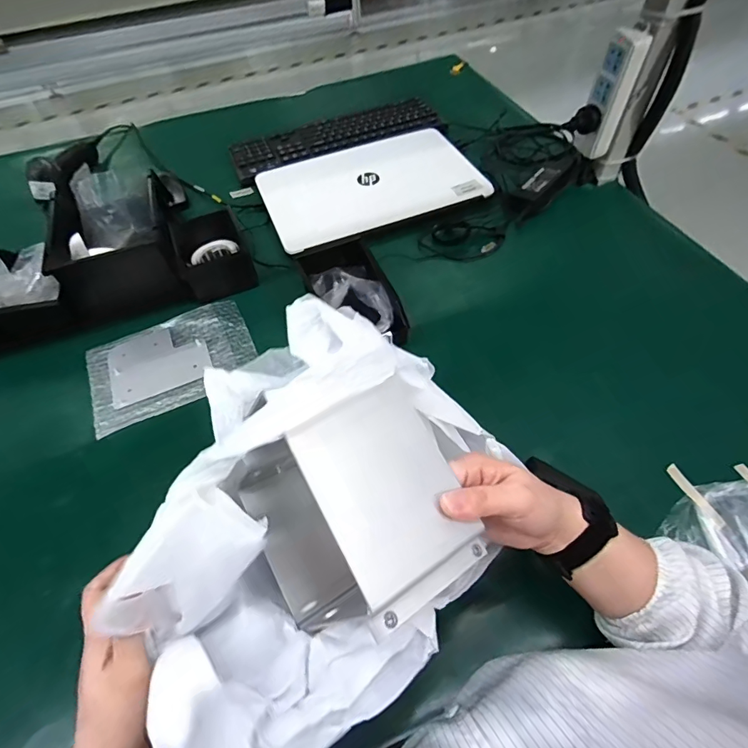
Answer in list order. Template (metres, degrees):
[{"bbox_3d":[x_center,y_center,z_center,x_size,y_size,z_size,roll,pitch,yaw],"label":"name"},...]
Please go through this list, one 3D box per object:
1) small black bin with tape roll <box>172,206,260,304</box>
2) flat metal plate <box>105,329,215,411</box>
[{"bbox_3d":[-0.249,-0.185,0.686,0.103,0.073,0.108,-23,60,-11],"label":"small black bin with tape roll"},{"bbox_3d":[-0.302,-0.018,0.623,0.131,0.004,0.114,-23,55,-11],"label":"flat metal plate"}]

